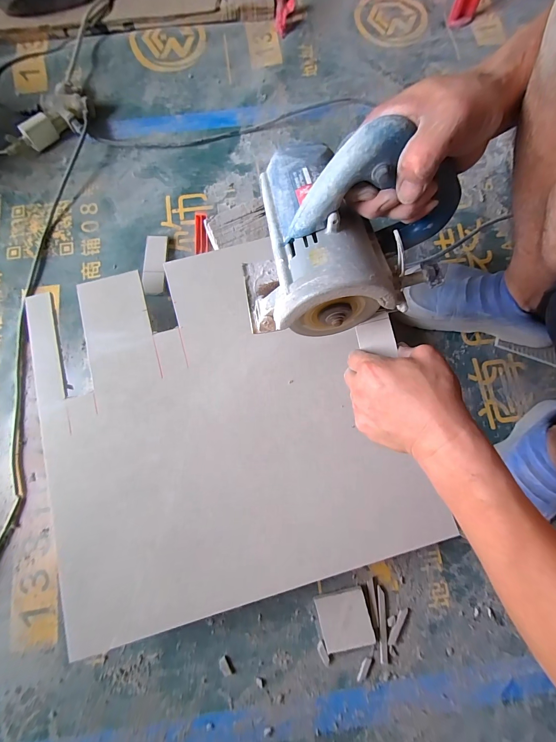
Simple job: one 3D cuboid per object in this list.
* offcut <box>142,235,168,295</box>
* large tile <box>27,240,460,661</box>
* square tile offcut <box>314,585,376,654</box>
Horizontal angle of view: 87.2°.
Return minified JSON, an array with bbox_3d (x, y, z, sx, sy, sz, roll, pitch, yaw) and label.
[{"bbox_3d":[-0.220,-0.190,0.520,0.037,0.011,0.108,1,79,-1],"label":"offcut"},{"bbox_3d":[-0.078,0.054,0.415,0.489,0.015,0.480,-16,78,-3],"label":"large tile"},{"bbox_3d":[0.095,0.354,0.416,0.070,0.012,0.072,-13,80,-4],"label":"square tile offcut"}]

